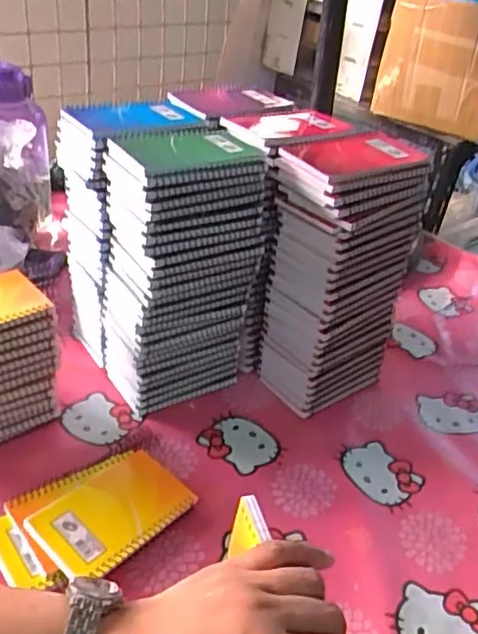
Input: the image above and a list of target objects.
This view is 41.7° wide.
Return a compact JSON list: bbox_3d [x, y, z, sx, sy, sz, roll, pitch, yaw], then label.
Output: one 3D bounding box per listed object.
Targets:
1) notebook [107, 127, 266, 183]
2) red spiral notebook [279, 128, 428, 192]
[{"bbox_3d":[-0.051,-0.163,0.610,0.140,0.009,0.103,-19,41,-33],"label":"notebook"},{"bbox_3d":[0.117,-0.163,0.633,0.142,0.019,0.097,-13,39,-28],"label":"red spiral notebook"}]

